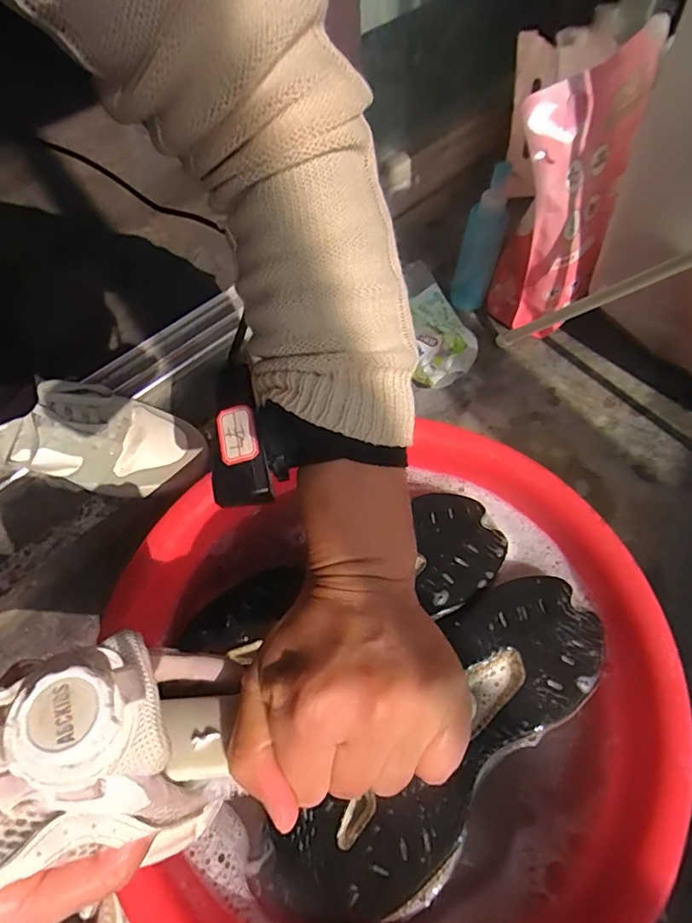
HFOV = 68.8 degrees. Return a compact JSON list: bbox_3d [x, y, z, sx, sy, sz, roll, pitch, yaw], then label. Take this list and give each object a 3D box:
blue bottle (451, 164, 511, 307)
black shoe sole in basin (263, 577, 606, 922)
[{"bbox_3d":[0.150,-0.238,0.570,0.047,0.166,0.044,9,59,9],"label":"blue bottle"},{"bbox_3d":[0.062,0.168,0.316,0.258,0.039,0.092,-39,64,-19],"label":"black shoe sole in basin"}]

